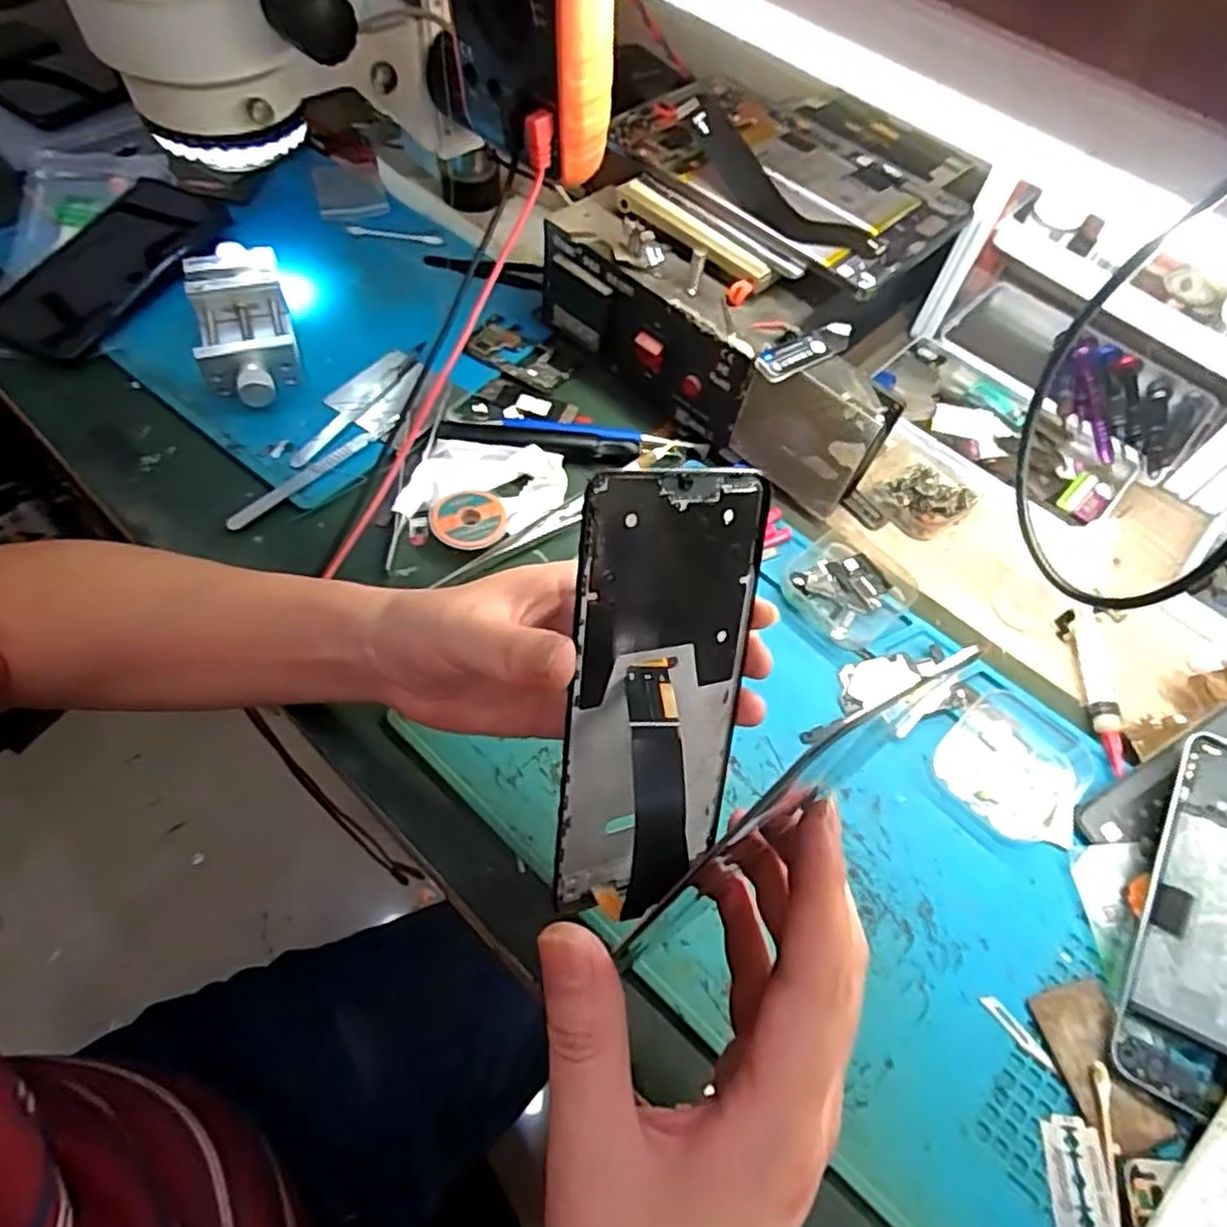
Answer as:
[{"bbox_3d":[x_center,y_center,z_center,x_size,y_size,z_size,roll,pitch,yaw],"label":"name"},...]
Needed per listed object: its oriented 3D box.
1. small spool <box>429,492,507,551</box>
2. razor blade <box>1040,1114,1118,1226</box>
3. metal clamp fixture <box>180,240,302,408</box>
[{"bbox_3d":[-0.084,-0.053,0.426,0.041,0.012,0.040,2,59,-4],"label":"small spool"},{"bbox_3d":[0.184,0.225,0.289,0.023,0.004,0.042,3,56,9],"label":"razor blade"},{"bbox_3d":[-0.239,-0.185,0.474,0.058,0.034,0.128,-16,62,-14],"label":"metal clamp fixture"}]

